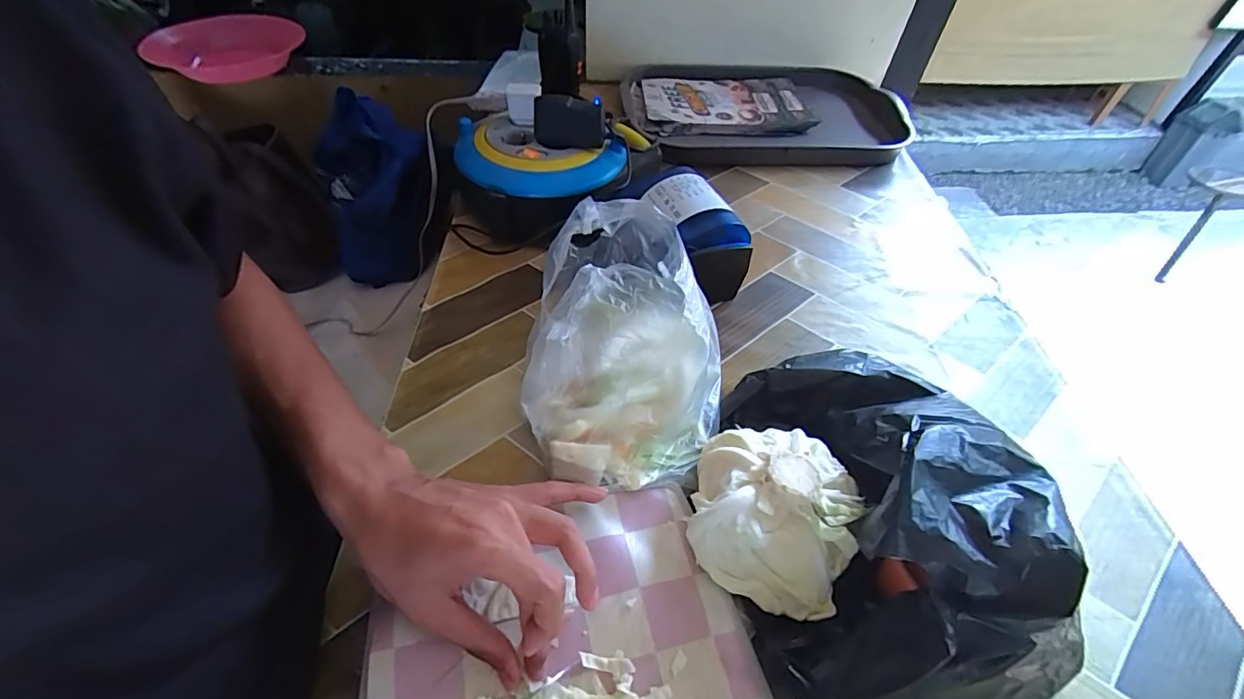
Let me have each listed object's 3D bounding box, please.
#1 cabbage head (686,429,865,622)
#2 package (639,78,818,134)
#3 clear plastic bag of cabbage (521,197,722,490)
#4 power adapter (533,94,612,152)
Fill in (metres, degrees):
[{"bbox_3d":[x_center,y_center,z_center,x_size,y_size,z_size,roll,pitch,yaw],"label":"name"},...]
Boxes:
[{"bbox_3d":[0.096,0.099,0.338,0.096,0.058,0.110,20,50,12],"label":"cabbage head"},{"bbox_3d":[0.160,-0.369,0.791,0.256,0.024,0.147,-5,50,-9],"label":"package"},{"bbox_3d":[0.006,-0.003,0.382,0.142,0.145,0.171,5,49,-1],"label":"clear plastic bag of cabbage"},{"bbox_3d":[-0.055,-0.227,0.531,0.077,0.049,0.028,10,49,4],"label":"power adapter"}]

